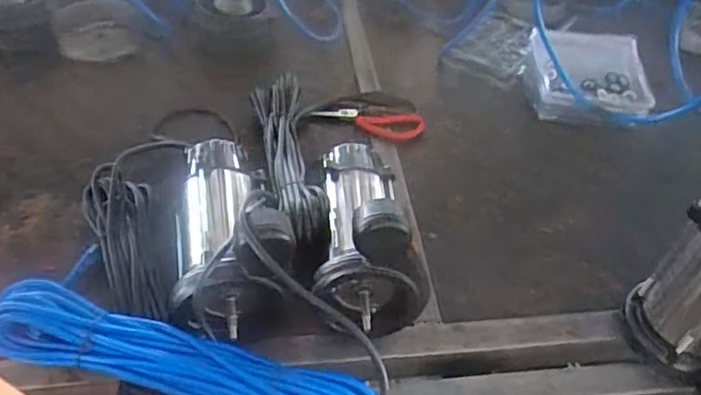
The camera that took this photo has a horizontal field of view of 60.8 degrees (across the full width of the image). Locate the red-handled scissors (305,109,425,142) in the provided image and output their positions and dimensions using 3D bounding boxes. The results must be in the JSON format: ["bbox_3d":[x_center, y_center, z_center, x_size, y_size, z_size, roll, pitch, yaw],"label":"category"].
[{"bbox_3d":[0.024,-0.112,0.902,0.174,0.015,0.057,5,47,1],"label":"red-handled scissors"}]

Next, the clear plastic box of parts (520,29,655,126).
[{"bbox_3d":[0.373,-0.193,0.942,0.178,0.050,0.187,3,47,-2],"label":"clear plastic box of parts"}]

